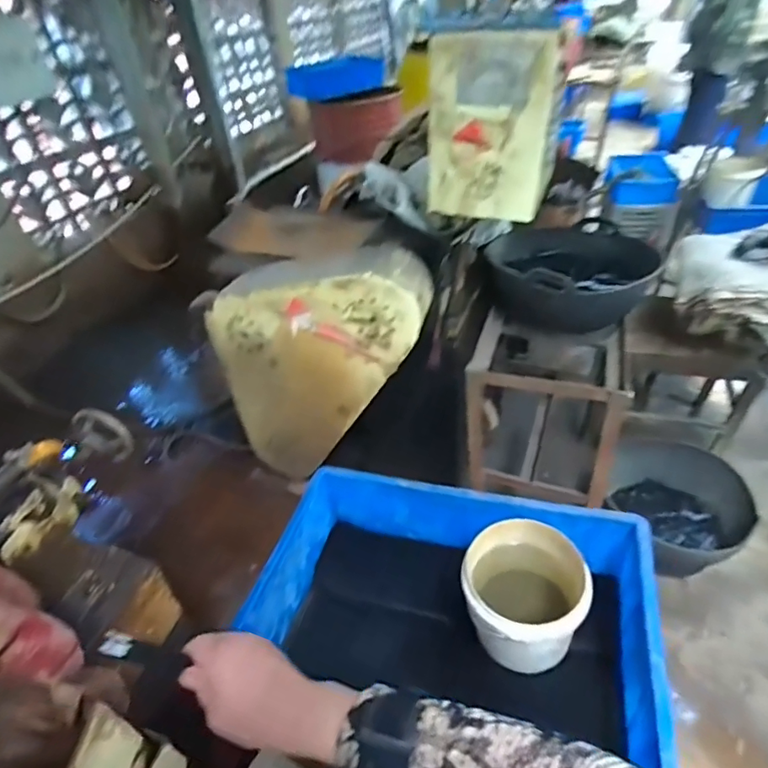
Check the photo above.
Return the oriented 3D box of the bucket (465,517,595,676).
[{"bbox_3d":[0.192,0.301,0.704,0.154,0.150,0.157,-4,42,4],"label":"bucket"}]

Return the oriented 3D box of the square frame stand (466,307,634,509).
[{"bbox_3d":[0.463,0.126,1.487,0.391,0.602,0.385,11,45,20],"label":"square frame stand"}]

